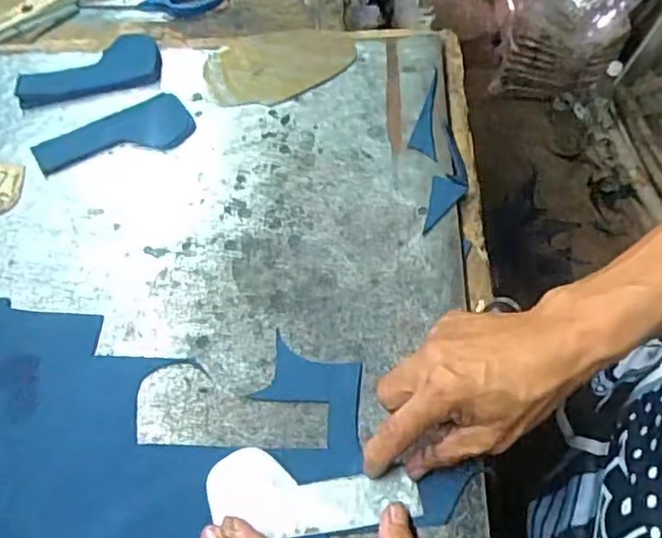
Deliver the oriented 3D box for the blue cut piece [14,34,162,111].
[{"bbox_3d":[-0.234,-0.194,0.601,0.134,0.009,0.061,-14,75,-7],"label":"blue cut piece"}]

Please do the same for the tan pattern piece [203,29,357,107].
[{"bbox_3d":[-0.050,-0.201,0.605,0.144,0.007,0.089,-12,64,0],"label":"tan pattern piece"}]

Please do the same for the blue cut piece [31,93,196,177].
[{"bbox_3d":[-0.197,-0.123,0.564,0.139,0.012,0.052,-18,60,-10],"label":"blue cut piece"}]

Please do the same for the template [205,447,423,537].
[{"bbox_3d":[-0.012,0.147,0.402,0.135,0.004,0.048,4,59,4],"label":"template"}]

